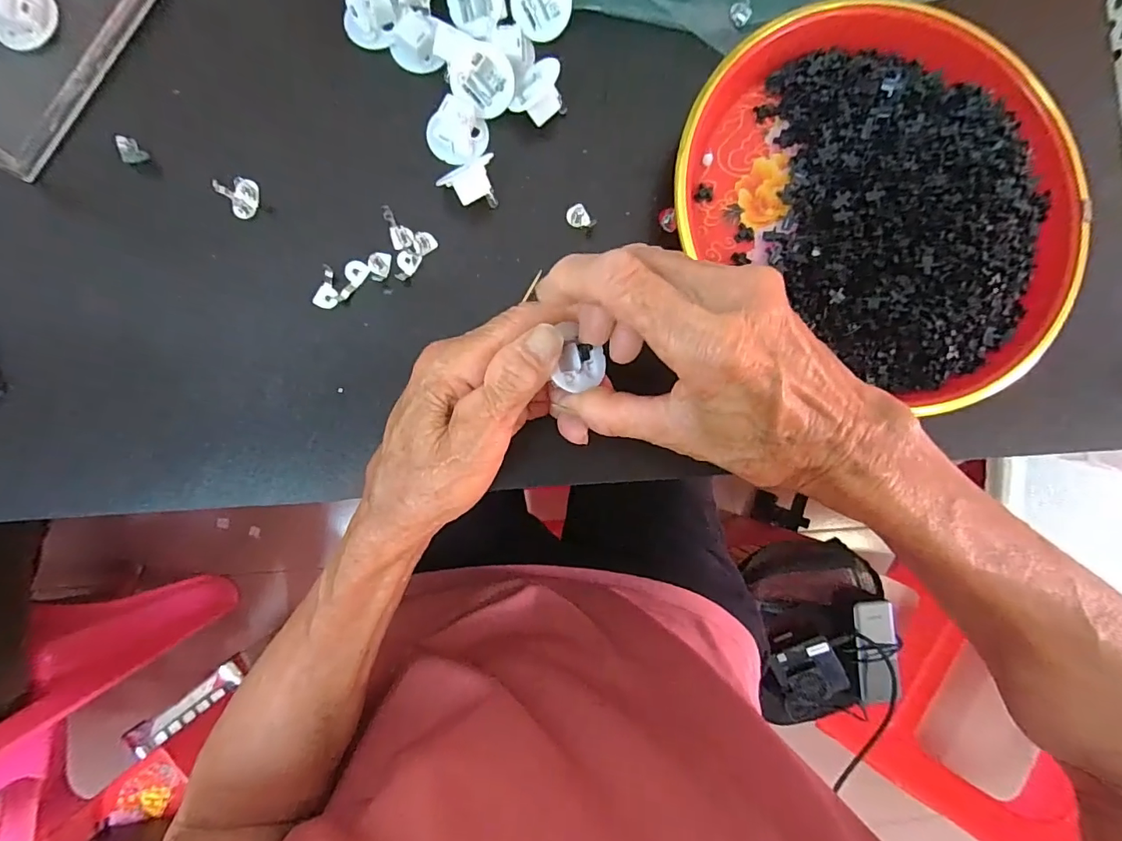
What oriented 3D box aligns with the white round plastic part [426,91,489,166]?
[{"bbox_3d":[-0.055,-0.154,0.264,0.029,0.013,0.030,0,88,-5],"label":"white round plastic part"}]

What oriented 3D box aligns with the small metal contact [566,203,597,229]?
[{"bbox_3d":[0.010,-0.111,0.271,0.012,0.004,0.016,-41,91,-5],"label":"small metal contact"}]

